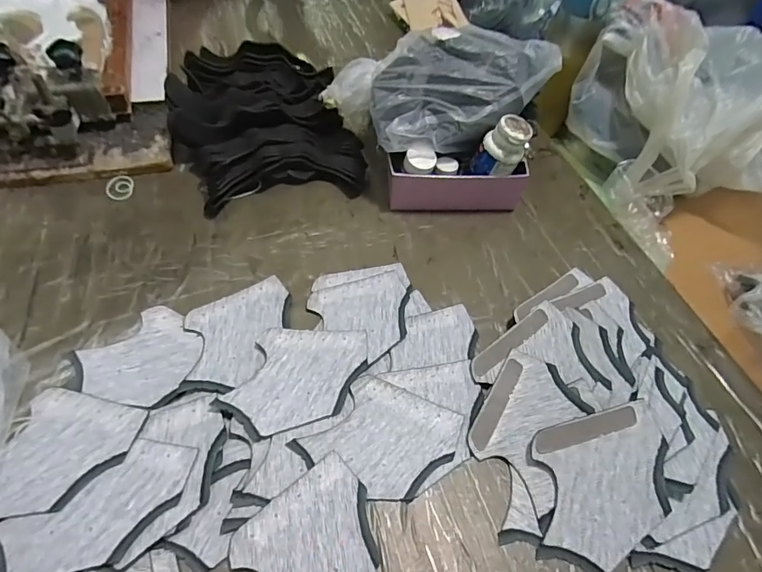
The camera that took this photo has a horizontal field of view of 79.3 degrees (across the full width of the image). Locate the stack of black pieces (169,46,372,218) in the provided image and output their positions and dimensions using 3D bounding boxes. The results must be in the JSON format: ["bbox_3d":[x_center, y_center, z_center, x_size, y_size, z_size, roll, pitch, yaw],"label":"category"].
[{"bbox_3d":[-0.166,-0.228,0.630,0.225,0.084,0.279,-15,54,-17],"label":"stack of black pieces"}]

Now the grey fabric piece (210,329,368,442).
[{"bbox_3d":[-0.078,0.082,0.434,0.099,0.009,0.132,24,53,13],"label":"grey fabric piece"}]

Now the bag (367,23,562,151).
[{"bbox_3d":[0.097,-0.235,0.545,0.218,0.090,0.109,-9,55,-14],"label":"bag"}]

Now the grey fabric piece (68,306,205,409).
[{"bbox_3d":[-0.229,0.071,0.439,0.096,0.010,0.105,3,51,-4],"label":"grey fabric piece"}]

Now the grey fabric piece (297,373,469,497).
[{"bbox_3d":[0.005,0.131,0.406,0.108,0.009,0.100,27,54,15],"label":"grey fabric piece"}]

